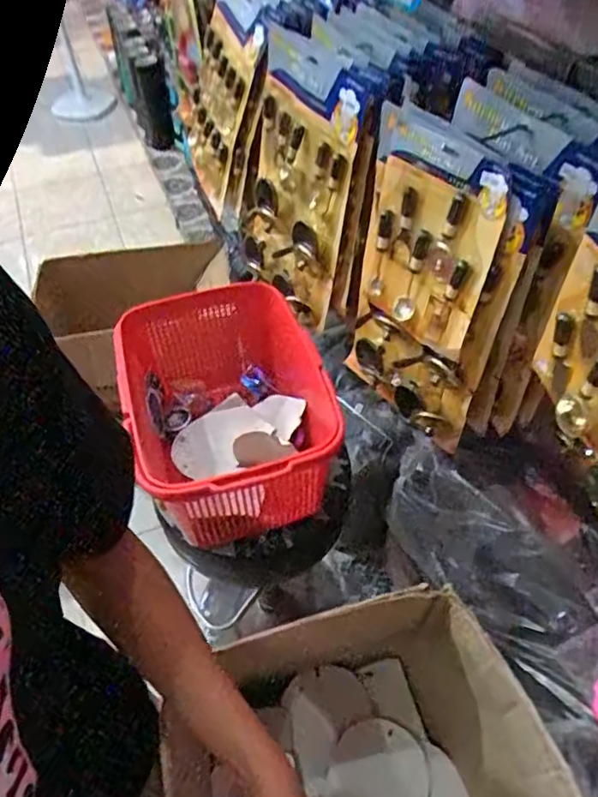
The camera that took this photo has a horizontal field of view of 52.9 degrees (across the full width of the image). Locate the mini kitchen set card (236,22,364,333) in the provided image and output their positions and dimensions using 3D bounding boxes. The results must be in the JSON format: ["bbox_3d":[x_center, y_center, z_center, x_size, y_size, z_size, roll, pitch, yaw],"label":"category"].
[{"bbox_3d":[-0.020,-0.401,1.133,0.049,0.464,0.312,-18,53,-29],"label":"mini kitchen set card"}]

